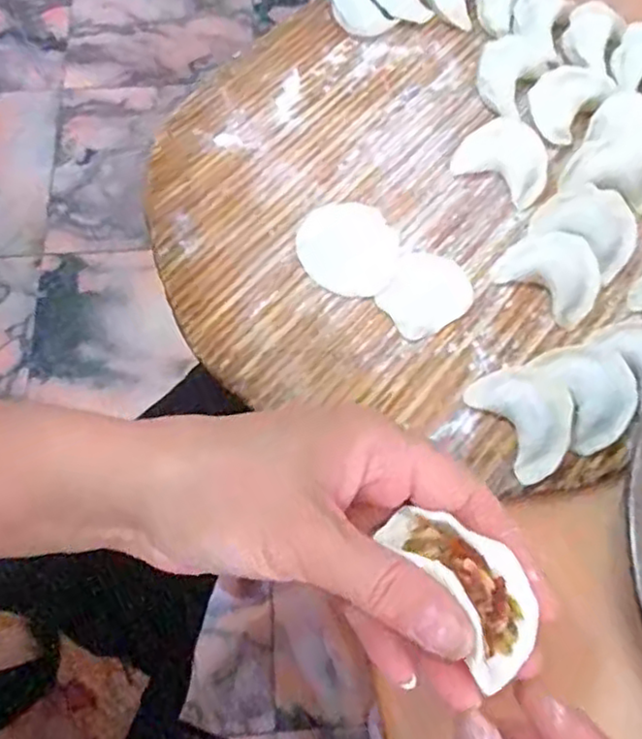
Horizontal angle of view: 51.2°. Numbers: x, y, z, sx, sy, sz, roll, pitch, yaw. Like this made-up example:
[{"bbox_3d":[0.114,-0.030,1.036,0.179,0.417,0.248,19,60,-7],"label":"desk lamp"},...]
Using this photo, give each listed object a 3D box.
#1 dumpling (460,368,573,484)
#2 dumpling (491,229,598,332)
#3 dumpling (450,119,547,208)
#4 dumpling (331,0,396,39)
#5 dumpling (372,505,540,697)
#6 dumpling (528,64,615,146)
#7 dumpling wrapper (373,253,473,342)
[{"bbox_3d":[0.103,0.023,0.335,0.037,0.020,0.056,-29,71,-11],"label":"dumpling"},{"bbox_3d":[0.129,-0.055,0.370,0.053,0.021,0.038,39,73,14],"label":"dumpling"},{"bbox_3d":[0.111,-0.126,0.403,0.054,0.023,0.036,35,73,13],"label":"dumpling"},{"bbox_3d":[0.023,-0.246,0.453,0.031,0.016,0.050,-29,71,-11],"label":"dumpling"},{"bbox_3d":[0.049,0.072,0.225,0.031,0.025,0.062,-35,72,-13],"label":"dumpling"},{"bbox_3d":[0.154,-0.171,0.420,0.039,0.016,0.056,40,74,14],"label":"dumpling"},{"bbox_3d":[0.058,-0.043,0.377,0.053,0.006,0.046,-35,72,-13],"label":"dumpling wrapper"}]

